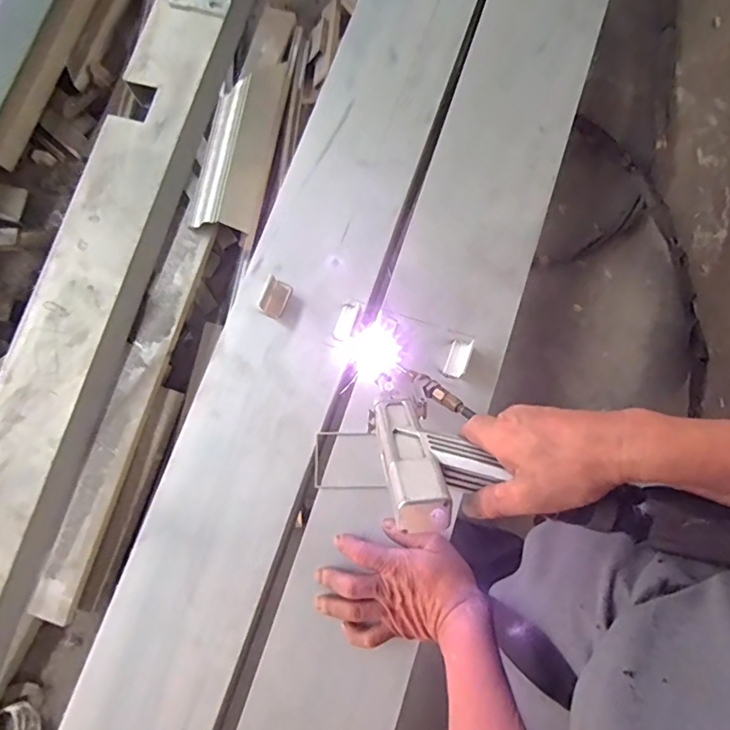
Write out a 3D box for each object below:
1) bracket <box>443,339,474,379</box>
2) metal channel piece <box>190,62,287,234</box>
[{"bbox_3d":[0.107,-0.008,0.566,0.024,0.012,0.046,21,81,5],"label":"bracket"},{"bbox_3d":[-0.369,-0.653,1.437,0.193,0.084,0.572,8,80,3],"label":"metal channel piece"}]

